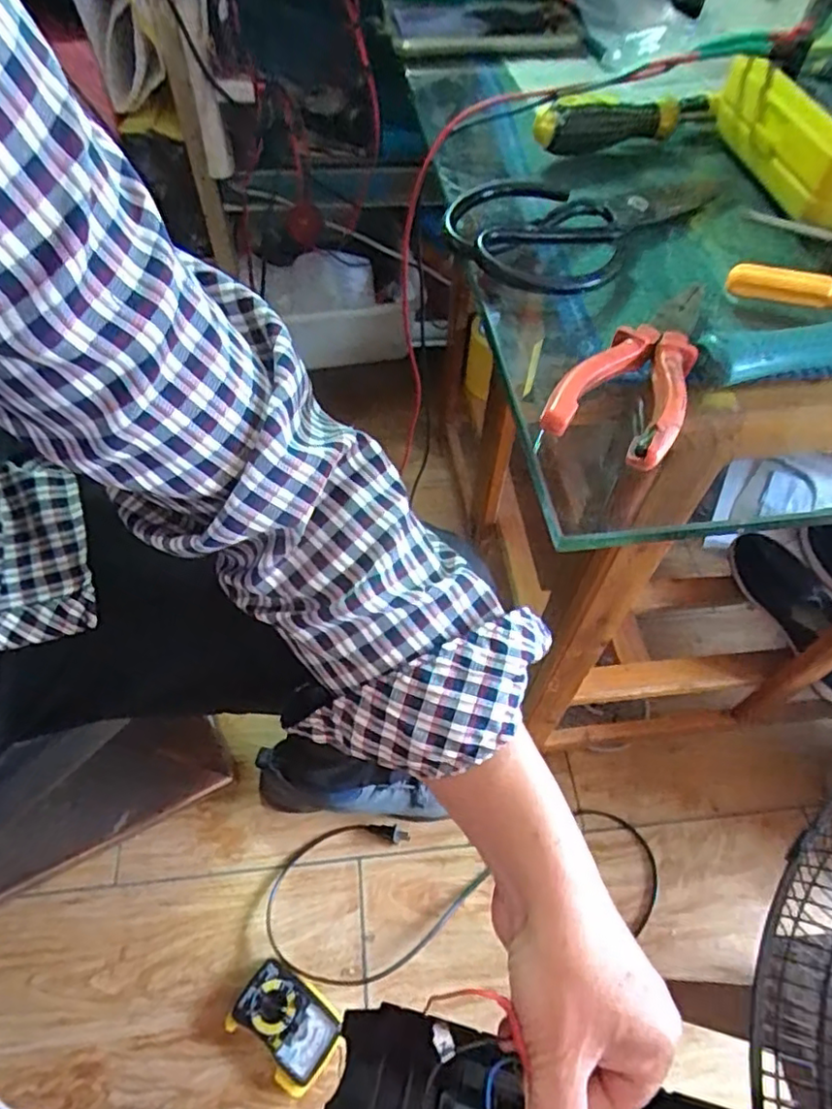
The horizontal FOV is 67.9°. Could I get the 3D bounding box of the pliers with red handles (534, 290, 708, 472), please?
[{"bbox_3d":[0.095,-0.083,0.274,0.053,0.020,0.107,21,56,13],"label":"pliers with red handles"}]

